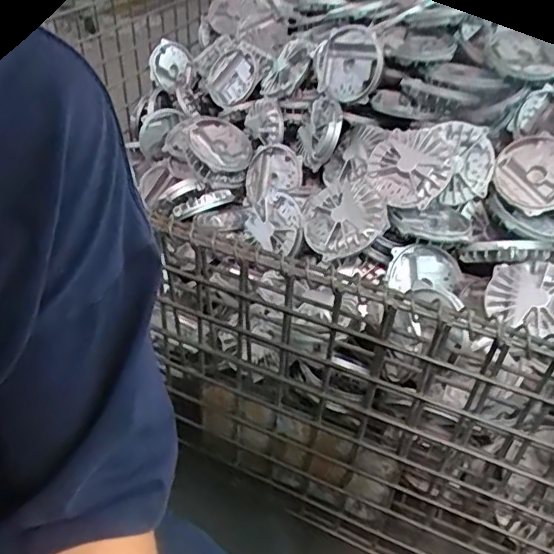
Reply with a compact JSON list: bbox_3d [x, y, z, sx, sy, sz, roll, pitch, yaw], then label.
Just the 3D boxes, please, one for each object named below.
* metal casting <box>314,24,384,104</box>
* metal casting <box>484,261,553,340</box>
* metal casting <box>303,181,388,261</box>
[{"bbox_3d":[0.108,-0.336,0.915,0.116,0.031,0.127,-10,72,30],"label":"metal casting"},{"bbox_3d":[0.292,0.027,0.647,0.104,0.024,0.094,9,65,16],"label":"metal casting"},{"bbox_3d":[0.085,-0.079,0.754,0.106,0.021,0.122,-38,45,6],"label":"metal casting"}]

